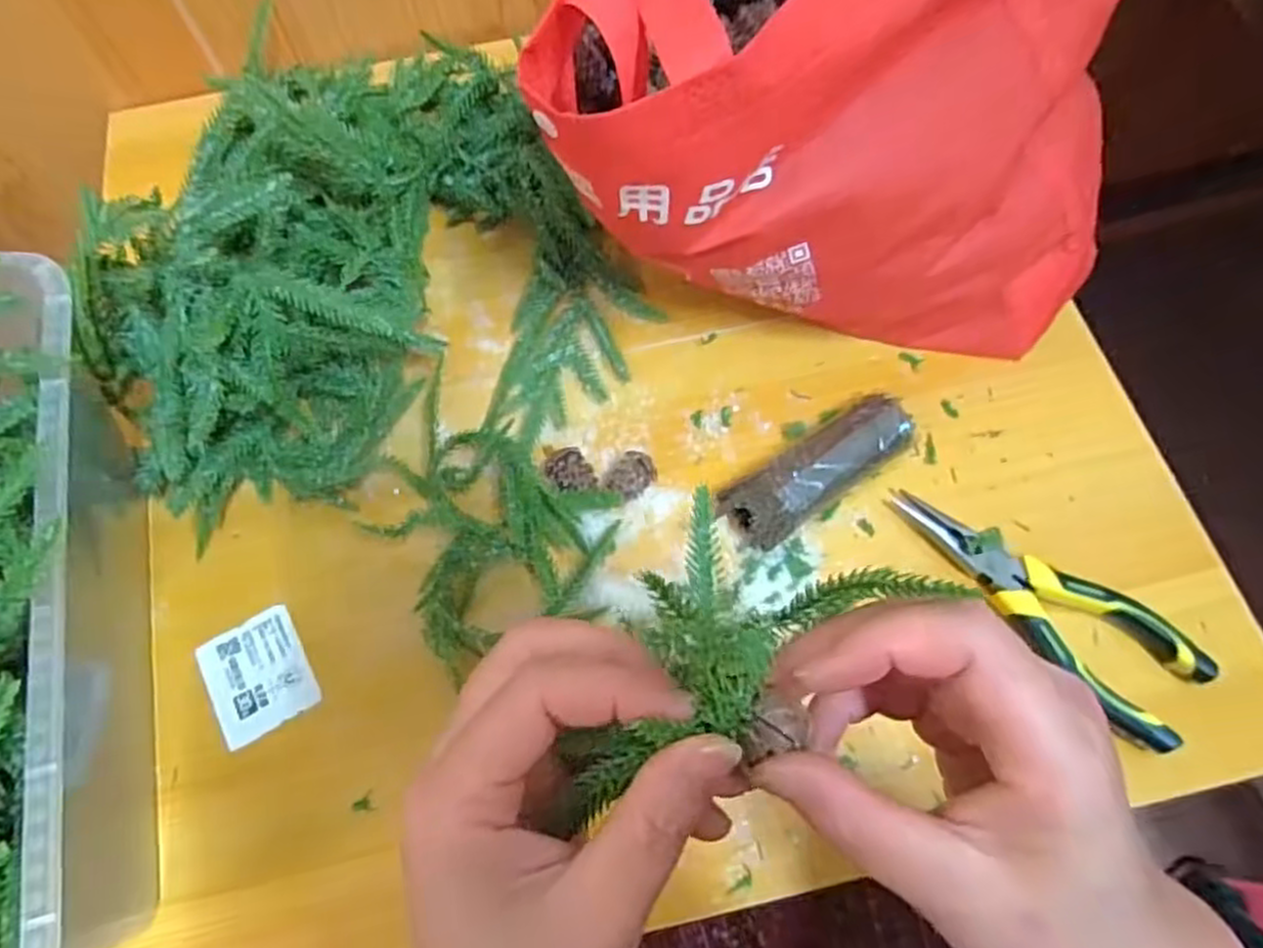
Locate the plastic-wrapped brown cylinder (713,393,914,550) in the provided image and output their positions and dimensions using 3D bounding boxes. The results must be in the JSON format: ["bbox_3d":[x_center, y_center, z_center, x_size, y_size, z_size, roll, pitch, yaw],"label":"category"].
[{"bbox_3d":[0.097,-0.002,0.414,0.112,0.028,0.038,-36,69,-13],"label":"plastic-wrapped brown cylinder"}]

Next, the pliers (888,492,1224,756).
[{"bbox_3d":[0.197,0.061,0.385,0.160,0.020,0.051,40,73,18],"label":"pliers"}]

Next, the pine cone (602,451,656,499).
[{"bbox_3d":[0.000,0.003,0.416,0.028,0.020,0.024,-8,65,-1],"label":"pine cone"}]

